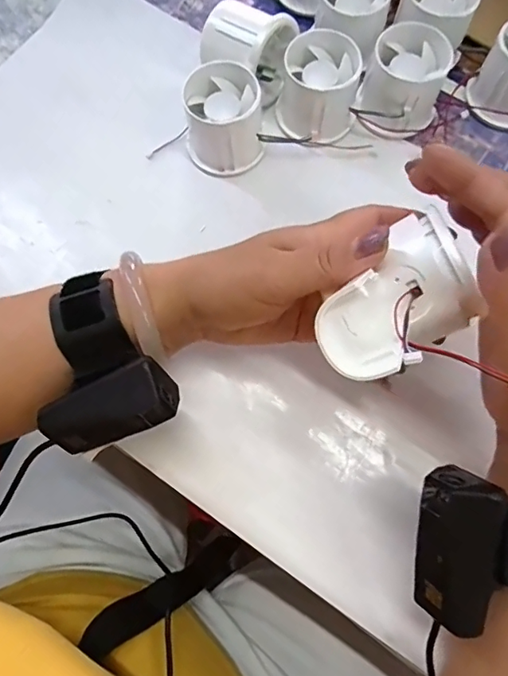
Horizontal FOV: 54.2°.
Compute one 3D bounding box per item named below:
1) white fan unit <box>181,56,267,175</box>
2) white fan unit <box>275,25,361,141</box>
[{"bbox_3d":[-0.022,-0.151,0.346,0.053,0.047,0.057,0,73,1],"label":"white fan unit"},{"bbox_3d":[0.043,-0.174,0.349,0.055,0.050,0.058,0,73,1],"label":"white fan unit"}]

